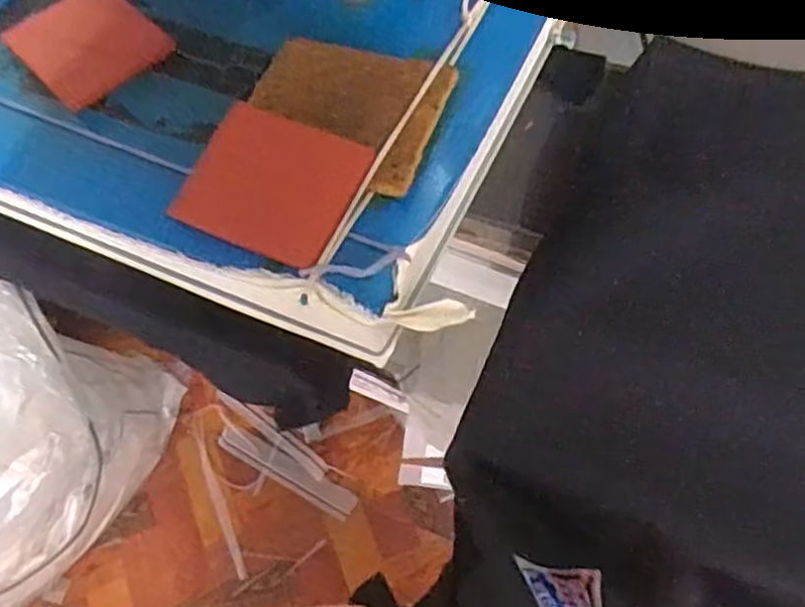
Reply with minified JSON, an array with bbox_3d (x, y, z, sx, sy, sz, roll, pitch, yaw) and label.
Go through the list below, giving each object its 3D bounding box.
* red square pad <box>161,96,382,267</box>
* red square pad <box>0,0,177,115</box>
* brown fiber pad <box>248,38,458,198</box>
[{"bbox_3d":[-0.073,-0.066,0.408,0.092,0.006,0.079,22,73,14],"label":"red square pad"},{"bbox_3d":[-0.211,-0.175,0.497,0.082,0.006,0.099,-40,65,-18],"label":"red square pad"},{"bbox_3d":[-0.036,-0.117,0.439,0.114,0.012,0.101,16,62,13],"label":"brown fiber pad"}]

